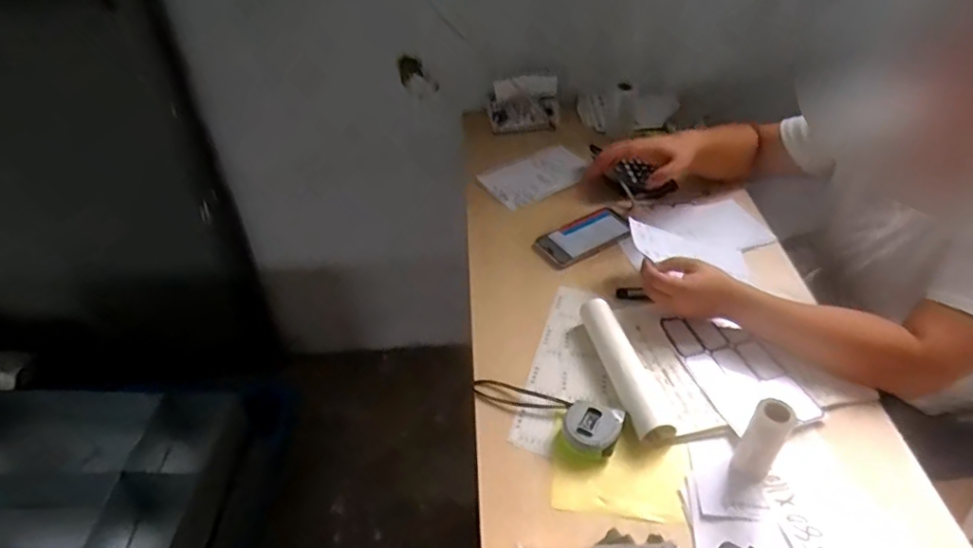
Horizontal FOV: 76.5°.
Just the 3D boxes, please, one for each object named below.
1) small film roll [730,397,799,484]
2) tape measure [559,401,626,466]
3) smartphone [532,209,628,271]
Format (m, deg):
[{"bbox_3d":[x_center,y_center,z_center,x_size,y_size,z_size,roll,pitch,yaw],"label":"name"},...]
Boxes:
[{"bbox_3d":[0.290,0.178,0.652,0.029,0.107,0.039,-33,50,-31],"label":"small film roll"},{"bbox_3d":[0.119,0.185,0.713,0.065,0.033,0.063,14,44,18],"label":"tape measure"},{"bbox_3d":[0.157,-0.060,0.988,0.162,0.014,0.069,-28,65,-17],"label":"smartphone"}]

